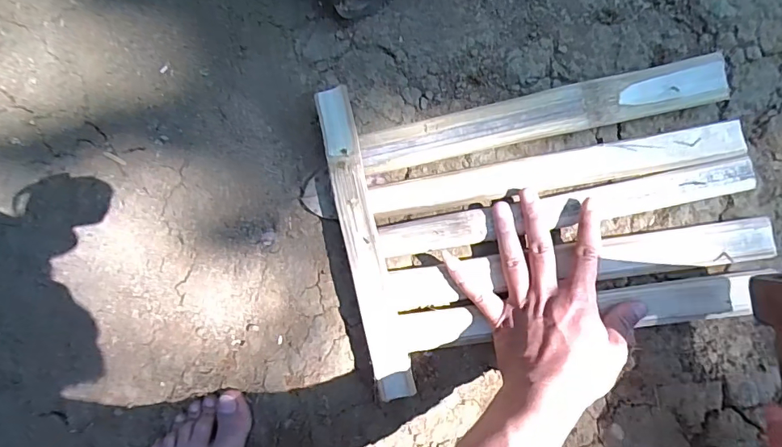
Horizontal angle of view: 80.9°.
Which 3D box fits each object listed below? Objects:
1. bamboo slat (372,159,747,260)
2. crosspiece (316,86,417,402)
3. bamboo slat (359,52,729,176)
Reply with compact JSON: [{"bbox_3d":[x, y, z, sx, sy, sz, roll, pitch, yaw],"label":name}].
[{"bbox_3d":[0.147,-0.011,0.403,0.314,0.012,0.030,-11,86,7],"label":"bamboo slat"},{"bbox_3d":[-0.024,0.016,0.426,0.033,0.030,0.280,-13,85,7],"label":"crosspiece"},{"bbox_3d":[0.128,-0.096,0.415,0.313,0.024,0.040,-11,86,7],"label":"bamboo slat"}]

